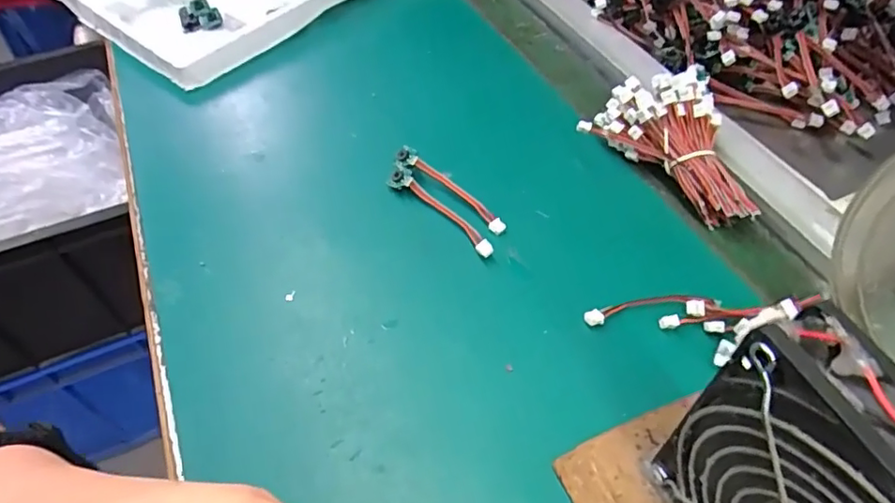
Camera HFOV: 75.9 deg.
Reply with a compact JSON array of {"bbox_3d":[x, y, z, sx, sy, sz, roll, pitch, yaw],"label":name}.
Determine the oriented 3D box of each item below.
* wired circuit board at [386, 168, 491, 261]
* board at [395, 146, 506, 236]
[{"bbox_3d":[-0.004,-0.025,0.353,0.015,0.012,0.089,-37,58,-25],"label":"wired circuit board"},{"bbox_3d":[0.002,-0.040,0.362,0.085,0.015,0.016,32,58,25],"label":"board"}]

